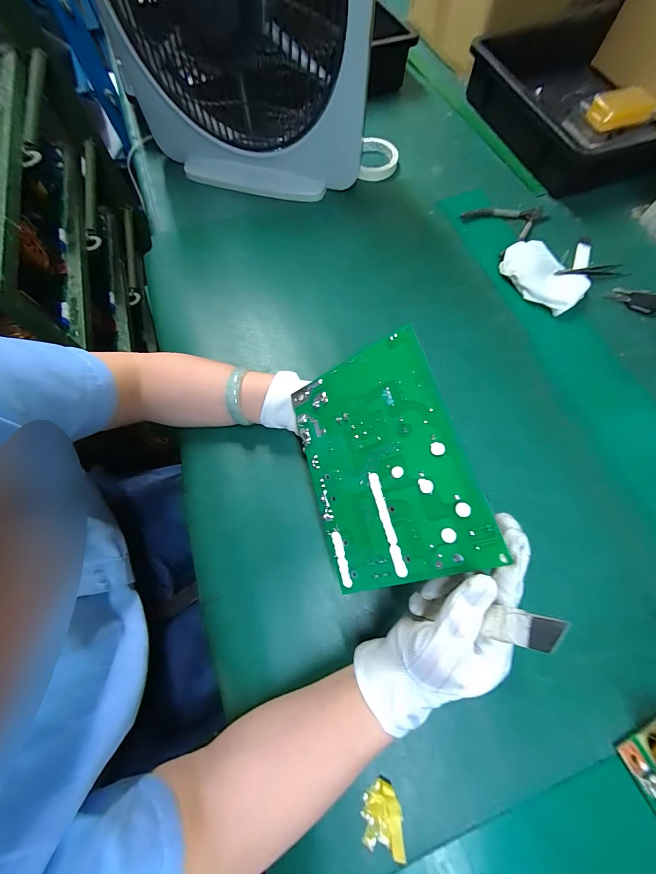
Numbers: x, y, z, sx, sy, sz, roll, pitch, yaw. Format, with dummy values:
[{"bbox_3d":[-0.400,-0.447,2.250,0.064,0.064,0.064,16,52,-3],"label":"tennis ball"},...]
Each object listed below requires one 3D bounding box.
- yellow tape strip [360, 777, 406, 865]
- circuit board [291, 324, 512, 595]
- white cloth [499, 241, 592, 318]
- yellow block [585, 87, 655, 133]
[{"bbox_3d":[0.049,0.339,0.272,0.035,0.014,0.051,1,70,1],"label":"yellow tape strip"},{"bbox_3d":[0.042,0.020,0.266,0.135,0.004,0.193,-25,70,27],"label":"circuit board"},{"bbox_3d":[0.331,-0.249,0.478,0.088,0.023,0.127,-40,75,-13],"label":"white cloth"},{"bbox_3d":[0.591,-0.648,0.610,0.140,0.042,0.046,4,71,2],"label":"yellow block"}]

